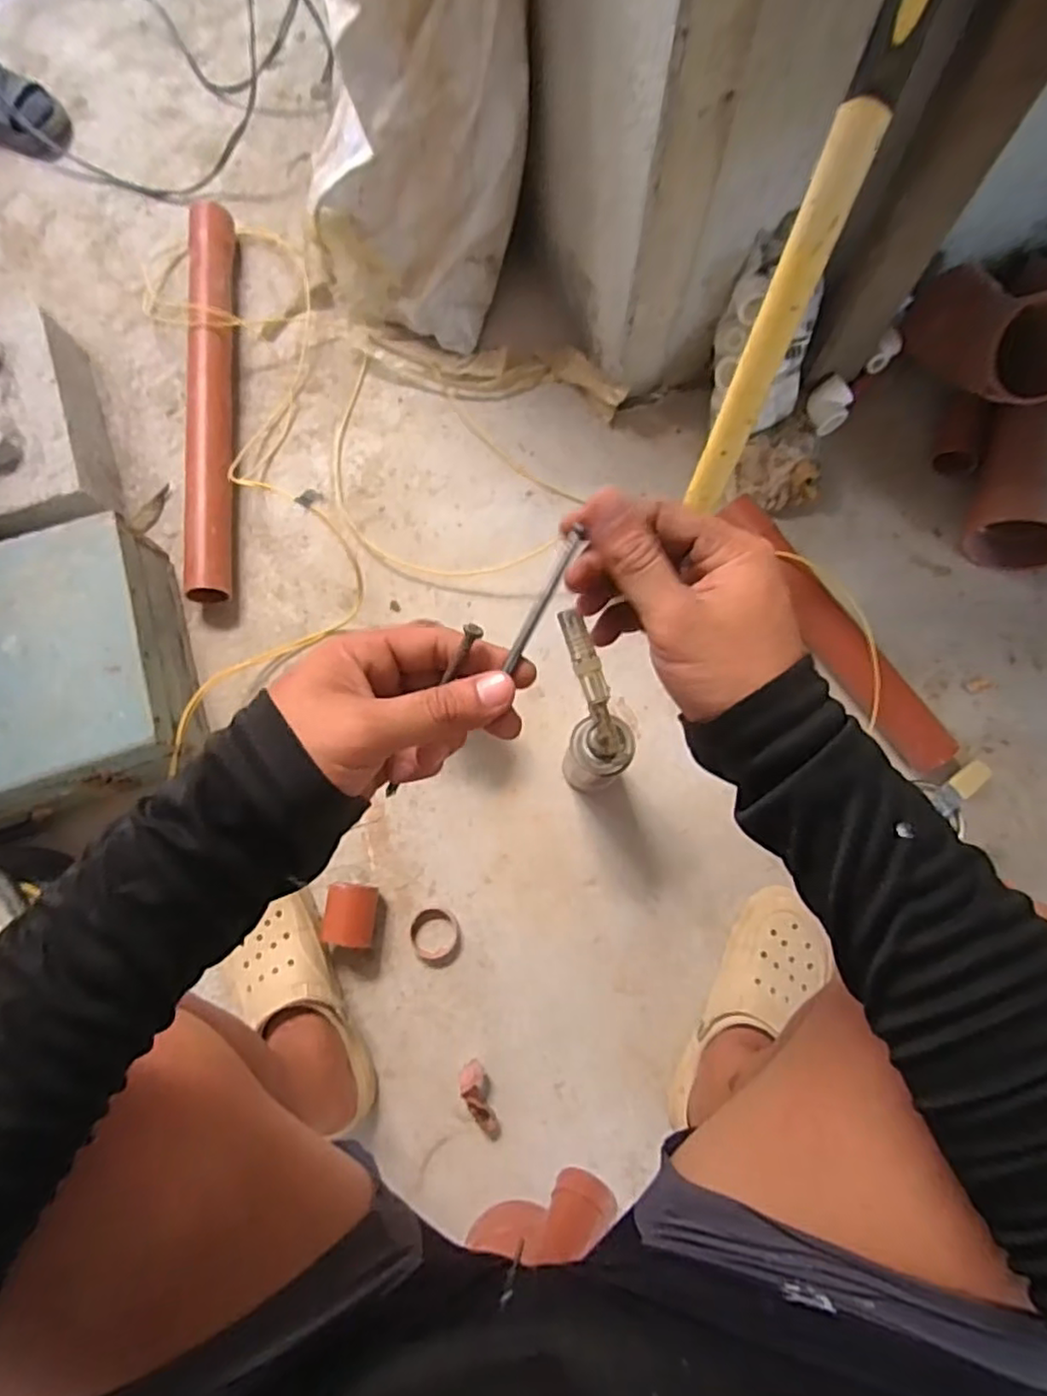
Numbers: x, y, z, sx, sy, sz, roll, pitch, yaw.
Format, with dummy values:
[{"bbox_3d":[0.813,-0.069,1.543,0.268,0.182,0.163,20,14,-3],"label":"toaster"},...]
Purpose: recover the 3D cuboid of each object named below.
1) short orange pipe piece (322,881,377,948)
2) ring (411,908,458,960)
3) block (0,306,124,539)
[{"bbox_3d":[-0.198,0.250,0.764,0.054,0.045,0.068,4,77,2],"label":"short orange pipe piece"},{"bbox_3d":[-0.105,0.278,0.774,0.053,0.014,0.057,0,77,1],"label":"ring"},{"bbox_3d":[-0.726,-0.323,0.868,0.302,0.119,0.307,-19,77,-4],"label":"block"}]

